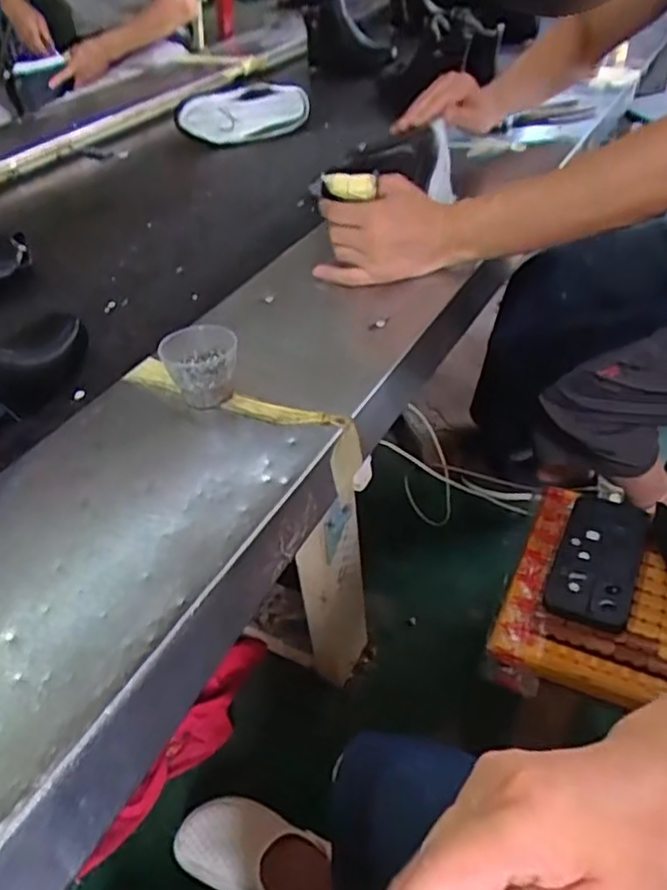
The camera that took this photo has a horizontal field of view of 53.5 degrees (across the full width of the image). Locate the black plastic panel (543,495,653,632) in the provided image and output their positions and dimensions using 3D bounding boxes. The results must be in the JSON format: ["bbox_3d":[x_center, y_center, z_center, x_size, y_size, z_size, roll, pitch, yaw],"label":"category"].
[{"bbox_3d":[0.286,0.118,0.708,0.080,0.013,0.176,17,46,23],"label":"black plastic panel"}]

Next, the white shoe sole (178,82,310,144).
[{"bbox_3d":[-0.172,-0.635,1.291,0.241,0.104,0.042,-14,42,-10],"label":"white shoe sole"}]

